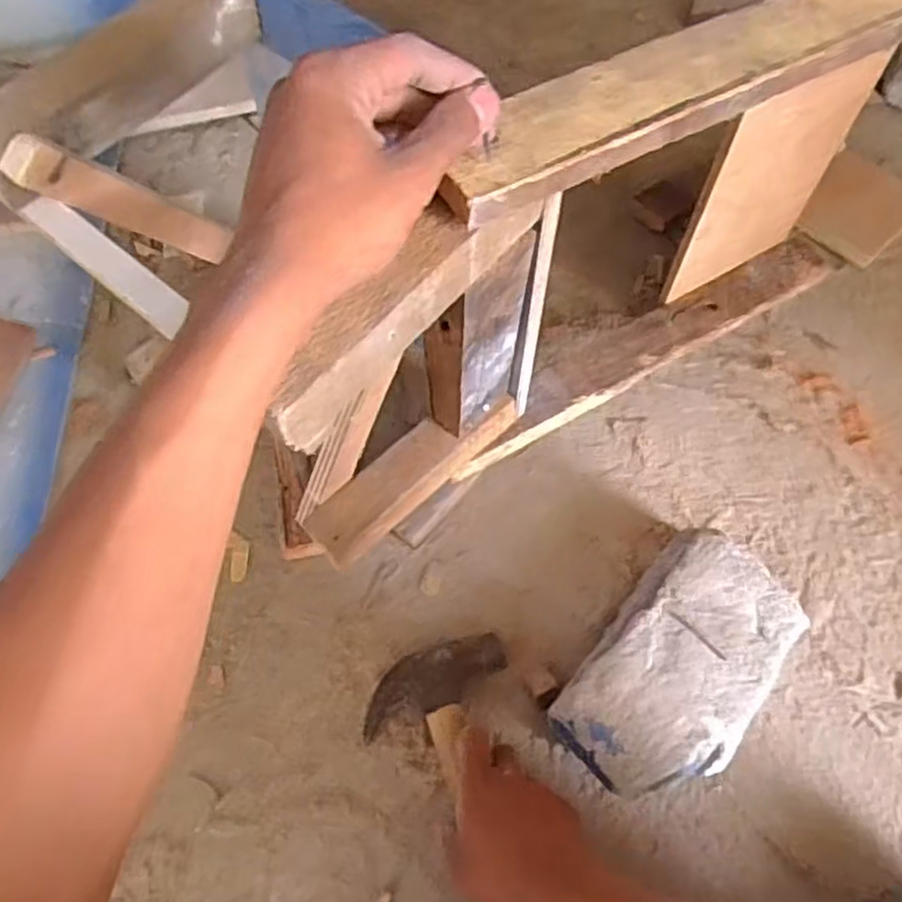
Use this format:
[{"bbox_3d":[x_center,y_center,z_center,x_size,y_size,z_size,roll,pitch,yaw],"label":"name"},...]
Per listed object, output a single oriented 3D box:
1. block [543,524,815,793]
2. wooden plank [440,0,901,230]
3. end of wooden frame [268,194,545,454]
[{"bbox_3d":[0.176,0.173,0.570,0.118,0.077,0.204,36,69,15],"label":"block"},{"bbox_3d":[0.169,-0.225,0.408,0.412,0.021,0.060,-29,68,-16],"label":"wooden plank"},{"bbox_3d":[-0.022,-0.078,0.369,0.024,0.046,0.186,37,69,16],"label":"end of wooden frame"}]

